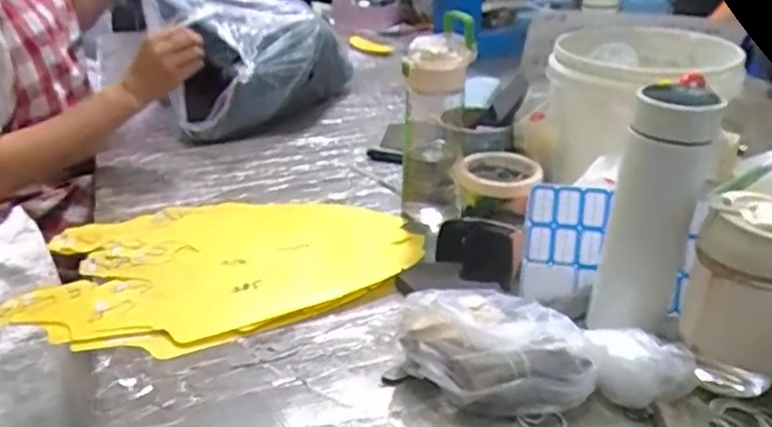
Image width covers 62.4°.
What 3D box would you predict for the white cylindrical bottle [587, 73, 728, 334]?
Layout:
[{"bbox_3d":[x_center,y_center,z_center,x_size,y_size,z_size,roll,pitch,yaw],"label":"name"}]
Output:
[{"bbox_3d":[0.218,0.001,0.527,0.067,0.209,0.061,19,34,31],"label":"white cylindrical bottle"}]

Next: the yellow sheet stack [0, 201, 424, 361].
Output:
[{"bbox_3d":[-0.177,0.050,0.707,0.421,0.024,0.272,-13,30,-26],"label":"yellow sheet stack"}]

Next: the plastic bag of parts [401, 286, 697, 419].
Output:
[{"bbox_3d":[0.123,0.110,0.536,0.216,0.071,0.109,1,27,1],"label":"plastic bag of parts"}]

